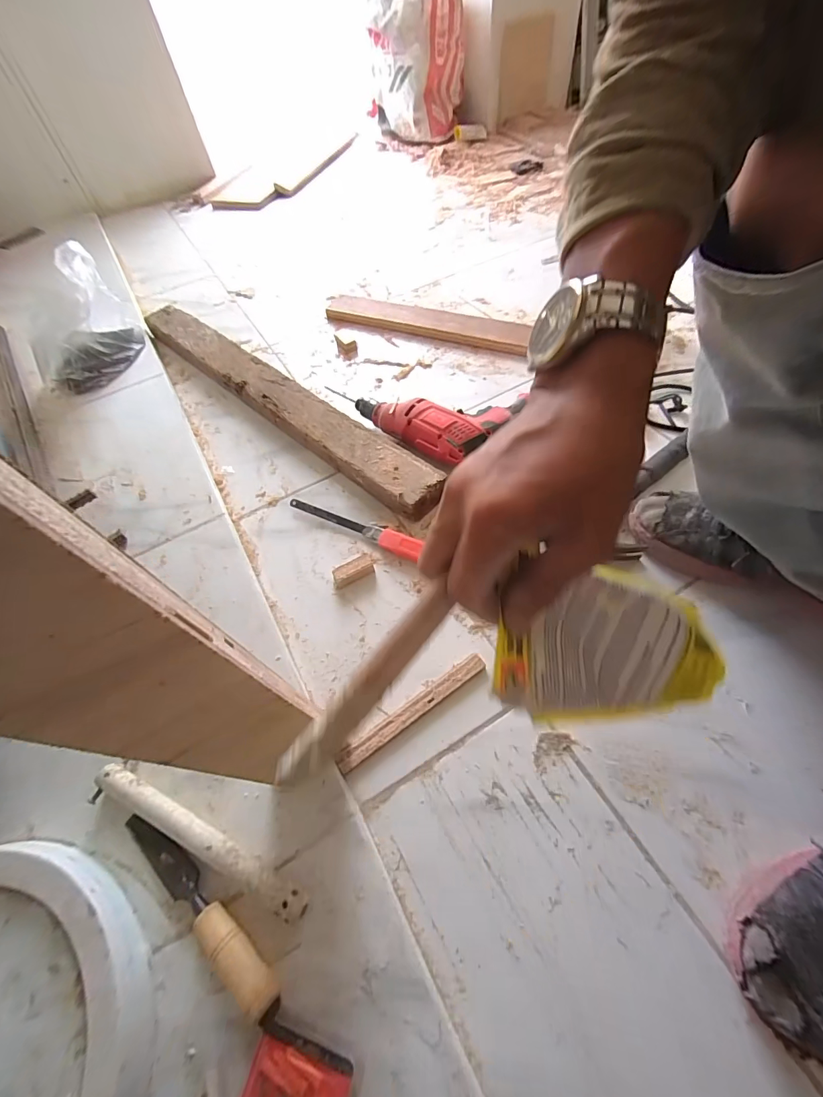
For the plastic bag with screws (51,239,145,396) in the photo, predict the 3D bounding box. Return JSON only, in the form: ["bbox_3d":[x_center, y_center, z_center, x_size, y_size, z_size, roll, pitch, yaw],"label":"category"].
[{"bbox_3d":[-0.598,-0.405,0.734,0.081,0.181,0.194,14,61,13],"label":"plastic bag with screws"}]

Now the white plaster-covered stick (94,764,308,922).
[{"bbox_3d":[-0.194,0.251,0.362,0.236,0.022,0.023,19,61,17],"label":"white plaster-covered stick"}]

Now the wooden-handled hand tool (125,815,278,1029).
[{"bbox_3d":[-0.177,0.287,0.333,0.194,0.025,0.028,30,65,20],"label":"wooden-handled hand tool"}]

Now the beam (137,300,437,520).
[{"bbox_3d":[-0.245,-0.273,0.713,0.749,0.041,0.087,38,68,24],"label":"beam"}]

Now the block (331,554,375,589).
[{"bbox_3d":[-0.075,0.030,0.525,0.056,0.019,0.025,-29,61,-13],"label":"block"}]

